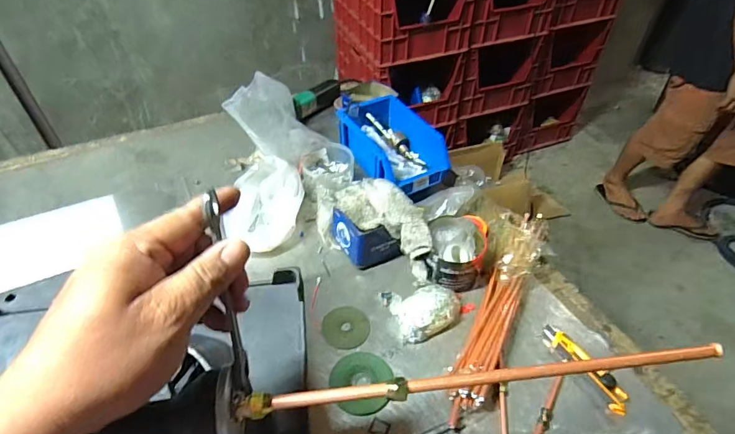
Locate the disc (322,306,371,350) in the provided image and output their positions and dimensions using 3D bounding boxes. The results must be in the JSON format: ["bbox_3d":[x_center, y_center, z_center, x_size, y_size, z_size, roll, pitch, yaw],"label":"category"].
[{"bbox_3d":[-0.037,0.188,0.746,0.079,0.005,0.079,0,45,0],"label":"disc"}]

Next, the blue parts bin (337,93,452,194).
[{"bbox_3d":[0.051,-0.166,1.003,0.170,0.110,0.270,-22,49,-20],"label":"blue parts bin"}]

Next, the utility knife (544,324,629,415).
[{"bbox_3d":[0.343,0.232,0.689,0.032,0.023,0.160,-23,49,-21],"label":"utility knife"}]

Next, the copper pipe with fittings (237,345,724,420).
[{"bbox_3d":[0.074,0.100,0.271,0.296,0.013,0.013,-5,45,-5],"label":"copper pipe with fittings"}]

